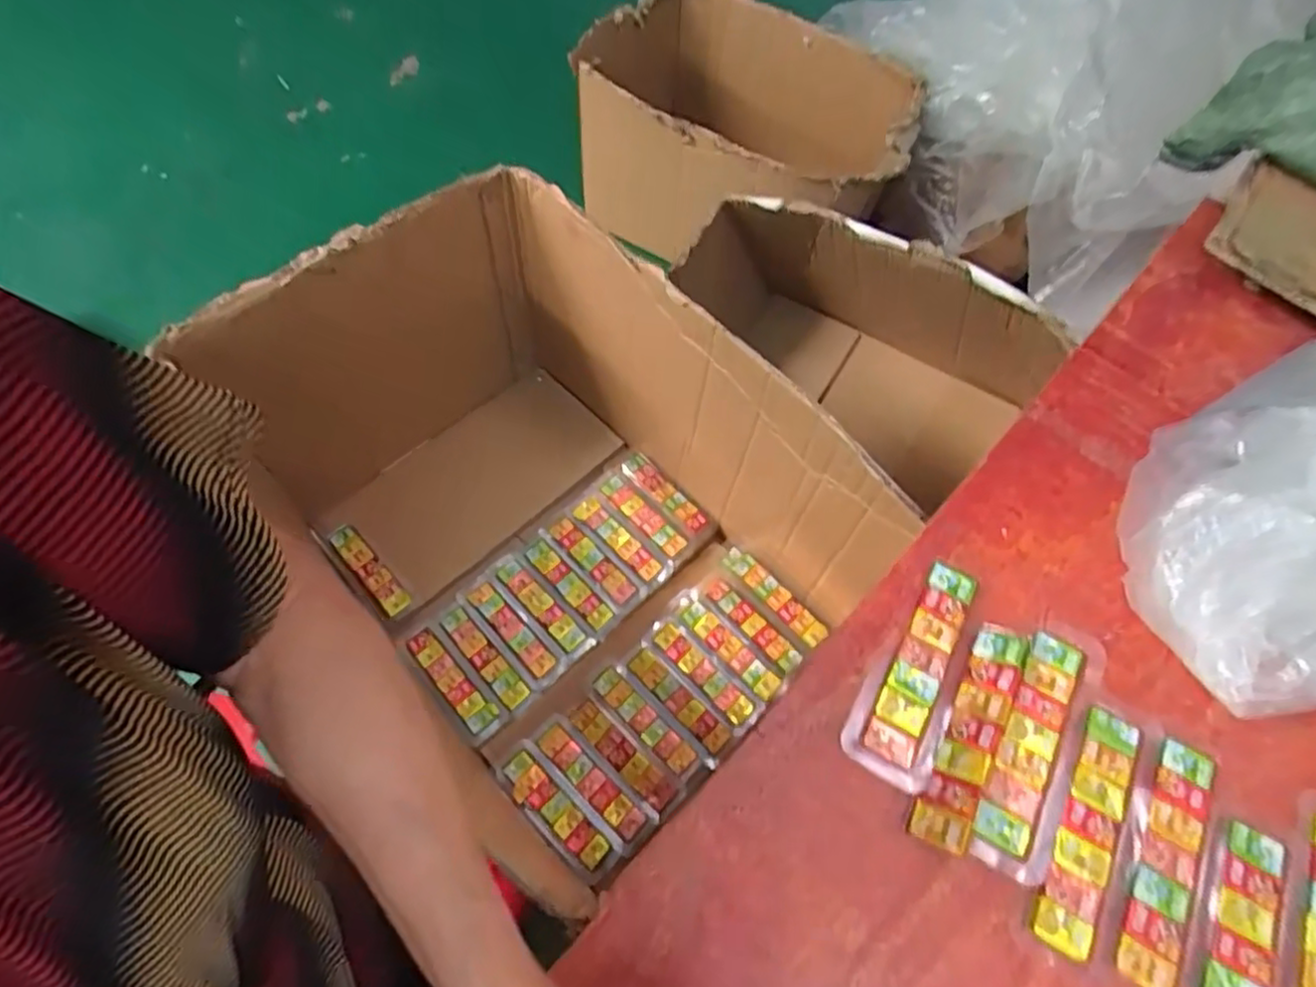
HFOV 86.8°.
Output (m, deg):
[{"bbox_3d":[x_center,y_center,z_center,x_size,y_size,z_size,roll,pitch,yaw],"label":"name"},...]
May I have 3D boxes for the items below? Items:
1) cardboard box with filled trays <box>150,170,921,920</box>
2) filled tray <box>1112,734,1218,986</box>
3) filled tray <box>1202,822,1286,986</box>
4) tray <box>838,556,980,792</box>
[{"bbox_3d":[-0.110,0.028,0.672,0.523,0.345,0.376,41,66,19],"label":"cardboard box with filled trays"},{"bbox_3d":[0.248,0.177,0.338,0.031,0.004,0.123,29,64,13],"label":"filled tray"},{"bbox_3d":[0.271,0.213,0.320,0.029,0.004,0.118,28,63,13],"label":"filled tray"},{"bbox_3d":[0.141,0.094,0.382,0.045,0.009,0.127,25,63,11],"label":"tray"}]

